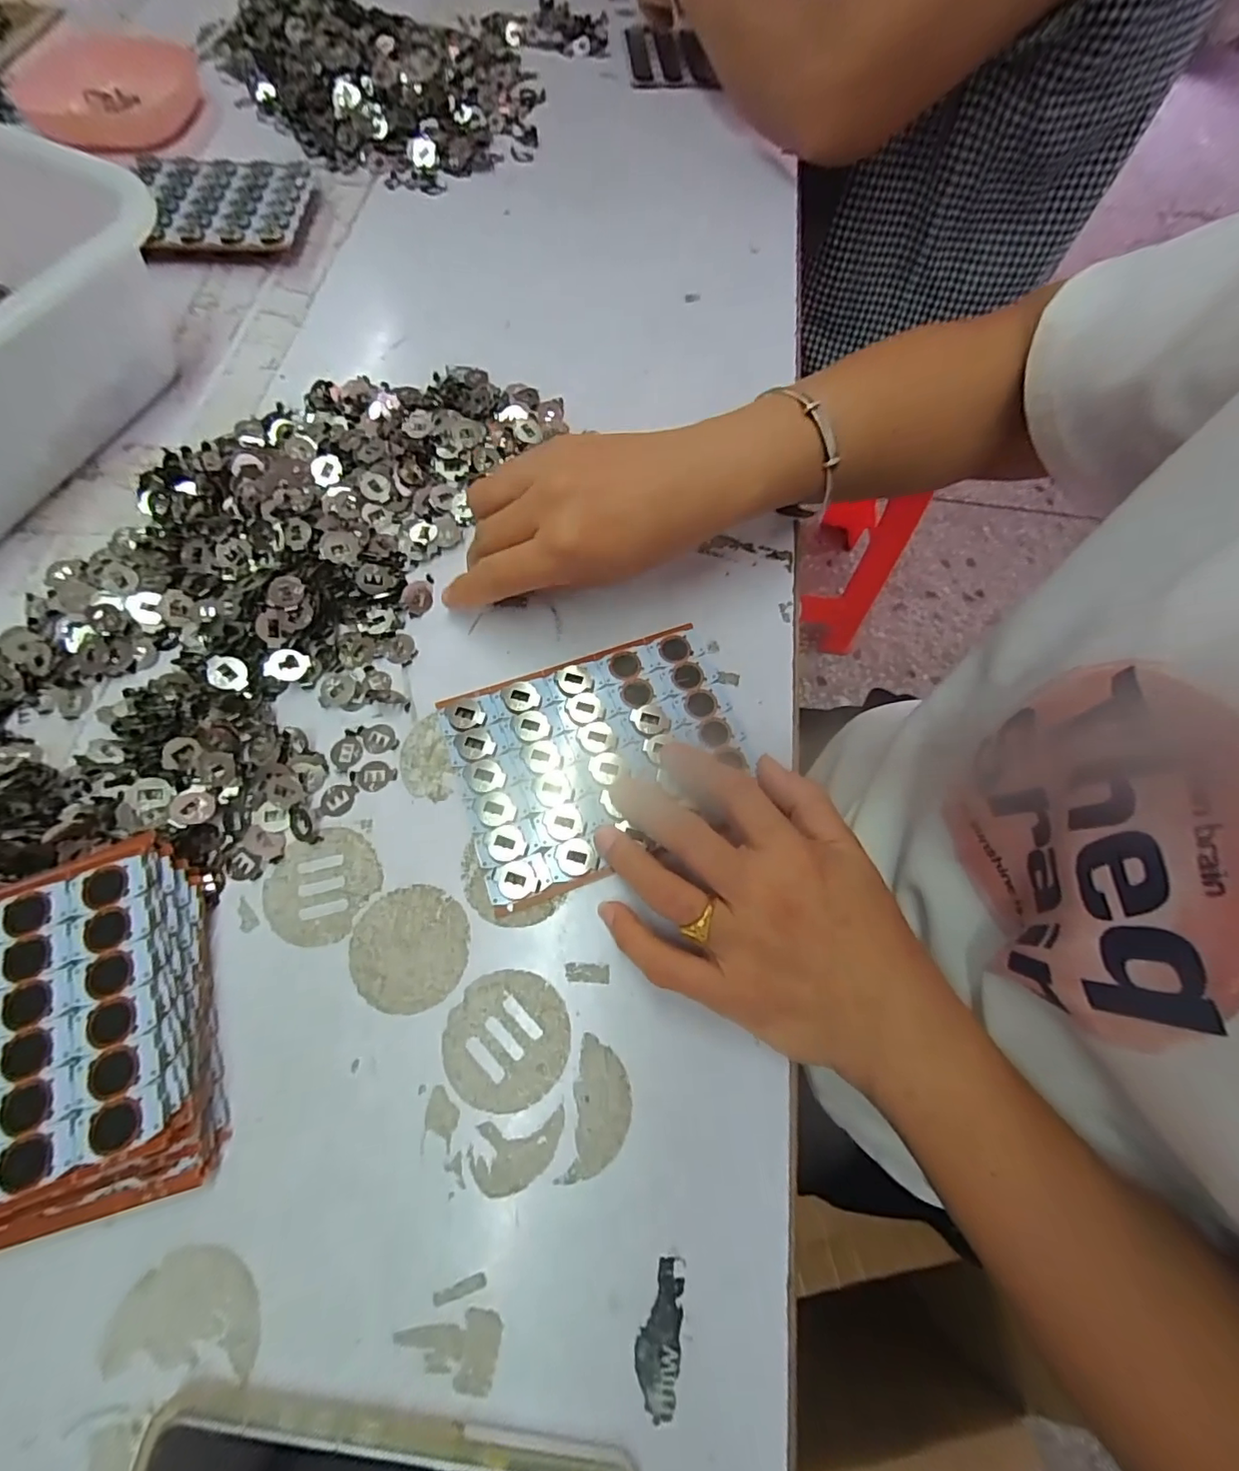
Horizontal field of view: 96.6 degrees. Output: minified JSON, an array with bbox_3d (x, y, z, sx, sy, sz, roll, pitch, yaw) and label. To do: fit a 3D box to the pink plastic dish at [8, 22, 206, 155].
[{"bbox_3d":[-0.463,-0.591,0.505,0.153,0.029,0.172,-31,73,-13],"label":"pink plastic dish"}]

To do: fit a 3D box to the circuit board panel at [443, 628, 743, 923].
[{"bbox_3d":[-0.012,0.010,0.288,0.140,0.005,0.113,-18,70,-9],"label":"circuit board panel"}]

